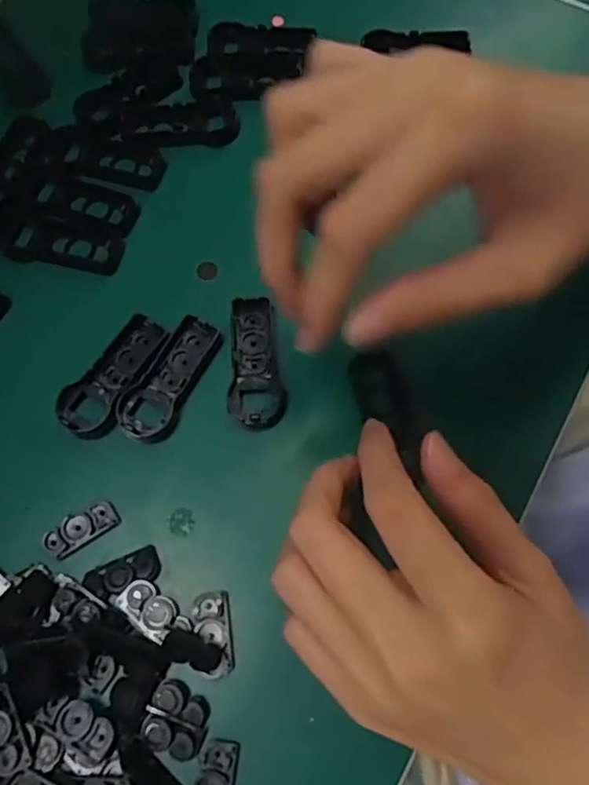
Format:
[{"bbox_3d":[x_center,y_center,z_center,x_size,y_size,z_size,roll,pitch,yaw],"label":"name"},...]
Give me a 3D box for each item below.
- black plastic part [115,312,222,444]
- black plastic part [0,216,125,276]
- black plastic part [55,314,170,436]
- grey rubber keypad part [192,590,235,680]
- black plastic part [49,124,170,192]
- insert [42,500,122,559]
[{"bbox_3d":[-0.051,-0.006,0.253,0.021,0.010,0.055,24,72,10],"label":"black plastic part"},{"bbox_3d":[-0.105,-0.066,0.276,0.055,0.006,0.021,10,70,5],"label":"black plastic part"},{"bbox_3d":[-0.074,-0.007,0.252,0.023,0.008,0.055,27,72,11],"label":"black plastic part"},{"bbox_3d":[-0.029,0.086,0.221,0.013,0.004,0.029,-8,69,-2],"label":"grey rubber keypad part"},{"bbox_3d":[-0.089,-0.109,0.291,0.054,0.009,0.023,14,70,6],"label":"black plastic part"},{"bbox_3d":[-0.081,0.051,0.233,0.028,0.004,0.012,-31,72,-10],"label":"insert"}]

